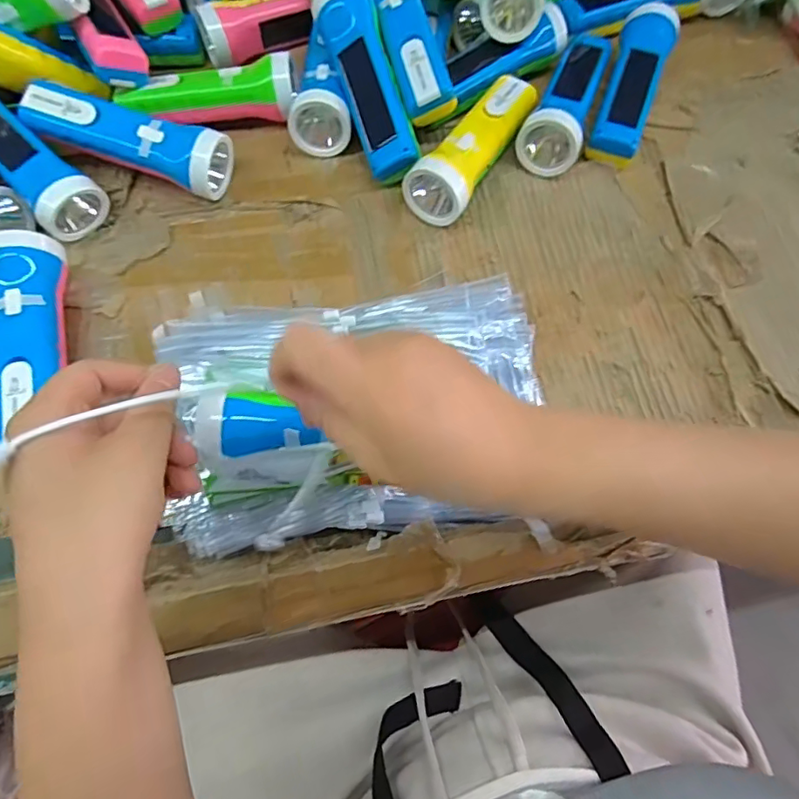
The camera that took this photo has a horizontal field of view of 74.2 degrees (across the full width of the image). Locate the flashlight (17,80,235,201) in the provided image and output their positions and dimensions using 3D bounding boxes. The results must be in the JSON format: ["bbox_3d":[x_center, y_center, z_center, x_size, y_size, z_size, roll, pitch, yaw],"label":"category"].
[{"bbox_3d":[-0.224,-0.212,0.444,0.159,0.061,0.056,15,67,3],"label":"flashlight"}]

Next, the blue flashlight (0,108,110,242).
[{"bbox_3d":[-0.314,-0.202,0.426,0.168,0.050,0.051,43,78,4],"label":"blue flashlight"}]

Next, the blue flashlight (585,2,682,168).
[{"bbox_3d":[0.216,-0.290,0.490,0.049,0.054,0.166,20,67,6],"label":"blue flashlight"}]

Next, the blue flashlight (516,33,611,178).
[{"bbox_3d":[0.153,-0.274,0.481,0.051,0.055,0.162,22,67,7],"label":"blue flashlight"}]

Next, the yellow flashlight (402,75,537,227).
[{"bbox_3d":[0.065,-0.220,0.455,0.052,0.051,0.161,29,68,9],"label":"yellow flashlight"}]

